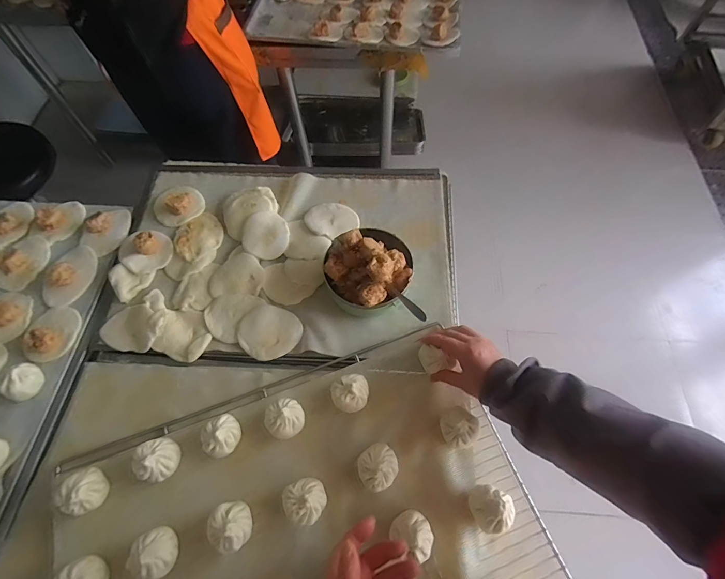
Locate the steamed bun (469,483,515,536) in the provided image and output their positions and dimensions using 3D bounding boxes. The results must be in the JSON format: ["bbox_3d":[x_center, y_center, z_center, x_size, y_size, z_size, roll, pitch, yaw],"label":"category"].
[{"bbox_3d":[0.164,0.280,0.474,0.051,0.039,0.049,0,64,0],"label":"steamed bun"}]

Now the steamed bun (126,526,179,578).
[{"bbox_3d":[-0.254,0.318,0.449,0.050,0.030,0.050,0,64,0],"label":"steamed bun"}]

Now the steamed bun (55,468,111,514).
[{"bbox_3d":[-0.361,0.263,0.487,0.050,0.036,0.050,0,64,0],"label":"steamed bun"}]

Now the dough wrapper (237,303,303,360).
[{"bbox_3d":[-0.153,0.069,0.609,0.098,0.006,0.088,29,67,13],"label":"dough wrapper"}]

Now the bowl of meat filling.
[{"bbox_3d":[0.010,-0.039,0.603,0.137,0.091,0.137,0,64,0],"label":"bowl of meat filling"}]

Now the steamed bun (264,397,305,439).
[{"bbox_3d":[-0.109,0.180,0.519,0.053,0.027,0.052,0,64,0],"label":"steamed bun"}]

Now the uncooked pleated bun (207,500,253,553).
[{"bbox_3d":[-0.166,0.295,0.463,0.049,0.032,0.052,-11,64,-5],"label":"uncooked pleated bun"}]

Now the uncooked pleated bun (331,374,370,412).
[{"bbox_3d":[-0.016,0.147,0.533,0.053,0.027,0.051,0,64,0],"label":"uncooked pleated bun"}]

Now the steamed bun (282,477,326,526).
[{"bbox_3d":[-0.073,0.271,0.474,0.051,0.028,0.050,0,64,0],"label":"steamed bun"}]

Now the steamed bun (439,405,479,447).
[{"bbox_3d":[0.132,0.190,0.512,0.048,0.027,0.046,0,64,0],"label":"steamed bun"}]

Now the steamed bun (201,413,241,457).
[{"bbox_3d":[-0.195,0.200,0.508,0.050,0.030,0.050,0,64,0],"label":"steamed bun"}]

